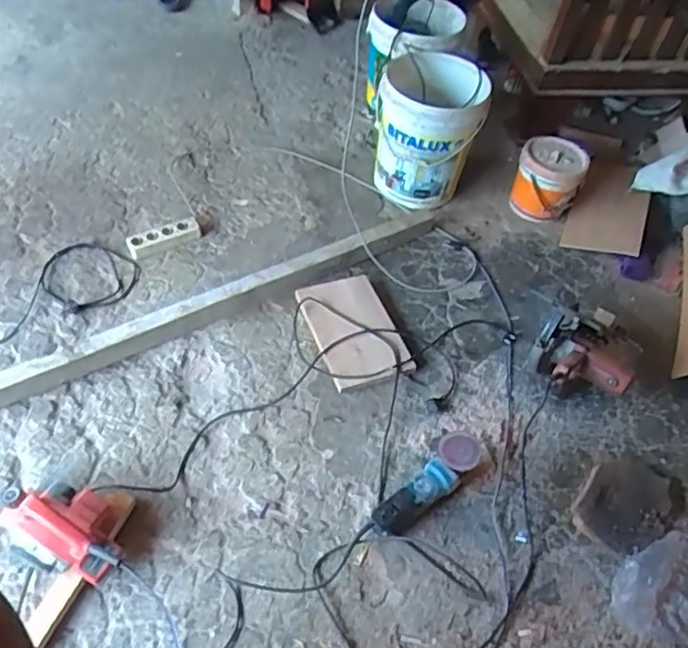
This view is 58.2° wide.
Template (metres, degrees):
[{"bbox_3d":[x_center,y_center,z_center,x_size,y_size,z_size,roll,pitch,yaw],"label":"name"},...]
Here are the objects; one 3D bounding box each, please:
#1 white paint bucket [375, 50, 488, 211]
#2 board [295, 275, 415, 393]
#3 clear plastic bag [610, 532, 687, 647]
[{"bbox_3d":[0.255,-0.591,1.880,0.294,0.379,0.375,13,52,5],"label":"white paint bucket"},{"bbox_3d":[0.021,0.010,1.580,0.197,0.031,0.316,-20,60,-9],"label":"board"},{"bbox_3d":[0.667,0.547,1.255,0.246,0.027,0.186,-17,56,-18],"label":"clear plastic bag"}]

